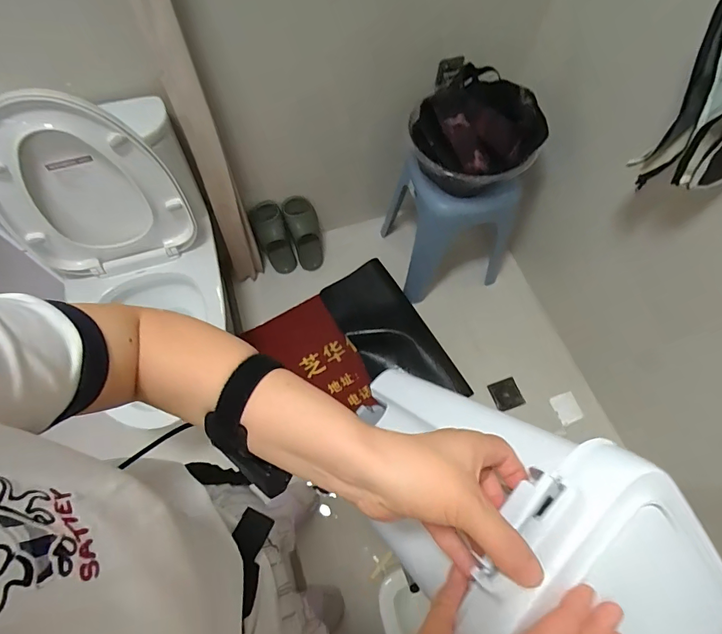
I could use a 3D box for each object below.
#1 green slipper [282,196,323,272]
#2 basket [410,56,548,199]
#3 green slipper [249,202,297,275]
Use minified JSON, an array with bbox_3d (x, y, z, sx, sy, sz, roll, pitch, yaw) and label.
[{"bbox_3d":[-0.199,-0.293,1.531,0.113,0.283,0.075,-20,35,-10],"label":"green slipper"},{"bbox_3d":[0.316,-0.523,1.146,0.343,0.150,0.353,1,65,-1],"label":"basket"},{"bbox_3d":[-0.312,-0.280,1.523,0.121,0.286,0.071,-16,40,-1],"label":"green slipper"}]

